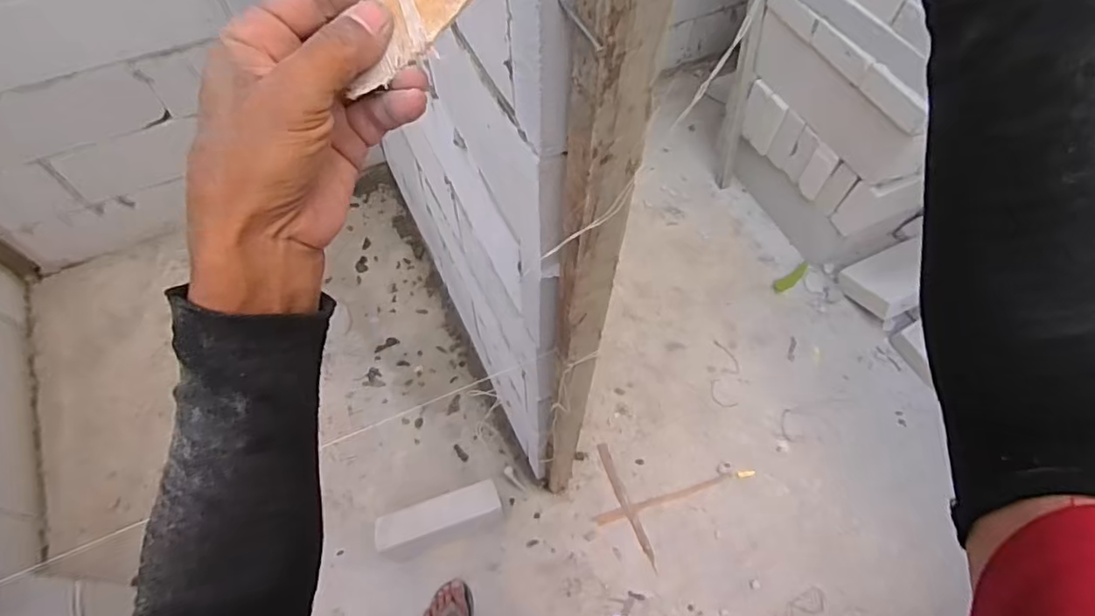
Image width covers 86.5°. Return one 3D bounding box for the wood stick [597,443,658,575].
[{"bbox_3d":[0.210,0.522,1.546,0.029,0.009,0.340,-18,63,-11],"label":"wood stick"}]

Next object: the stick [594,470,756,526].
[{"bbox_3d":[0.350,0.511,1.588,0.456,0.023,0.028,-14,62,-9],"label":"stick"}]

